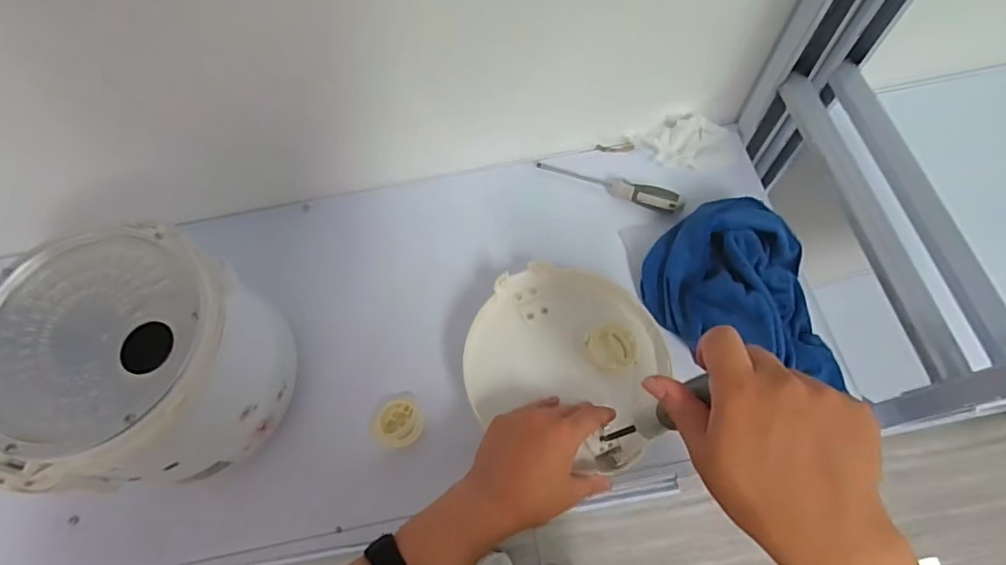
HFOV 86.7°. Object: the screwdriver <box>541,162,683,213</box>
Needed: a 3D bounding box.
[{"bbox_3d":[0.133,-0.126,0.658,0.181,0.028,0.024,24,69,10],"label":"screwdriver"}]

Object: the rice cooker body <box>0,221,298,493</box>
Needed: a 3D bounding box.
[{"bbox_3d":[-0.313,0.075,0.472,0.199,0.148,0.188,-12,68,-5],"label":"rice cooker body"}]

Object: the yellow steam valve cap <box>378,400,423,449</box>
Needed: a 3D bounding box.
[{"bbox_3d":[-0.107,0.147,0.555,0.046,0.022,0.045,0,67,0],"label":"yellow steam valve cap"}]

